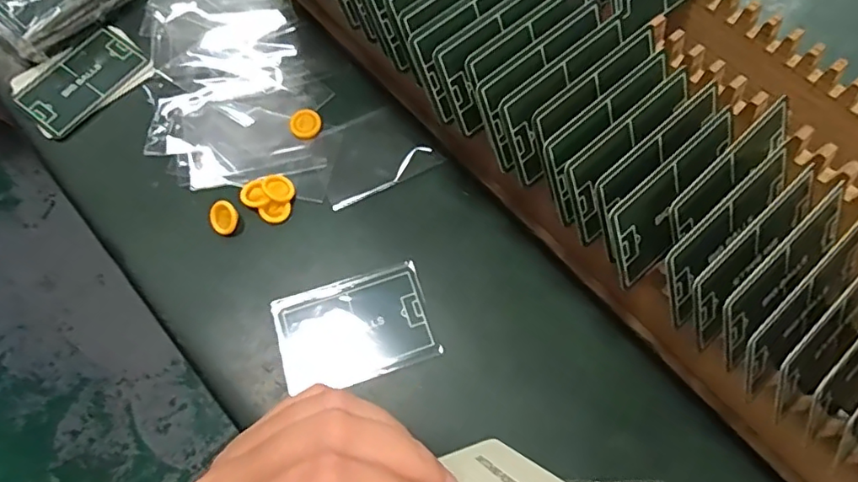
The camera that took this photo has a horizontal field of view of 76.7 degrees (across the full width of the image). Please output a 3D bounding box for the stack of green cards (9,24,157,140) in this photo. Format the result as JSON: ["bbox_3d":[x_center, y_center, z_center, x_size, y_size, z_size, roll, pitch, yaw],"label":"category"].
[{"bbox_3d":[-0.246,-0.115,0.386,0.086,0.009,0.059,-41,74,-14],"label":"stack of green cards"}]

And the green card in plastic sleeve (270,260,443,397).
[{"bbox_3d":[-0.043,0.052,0.319,0.089,0.004,0.060,-17,71,-6],"label":"green card in plastic sleeve"}]

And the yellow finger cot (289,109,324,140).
[{"bbox_3d":[-0.083,-0.080,0.368,0.022,0.006,0.021,0,69,1],"label":"yellow finger cot"}]

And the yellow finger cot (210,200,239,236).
[{"bbox_3d":[-0.128,-0.015,0.339,0.020,0.005,0.020,0,101,-1],"label":"yellow finger cot"}]

